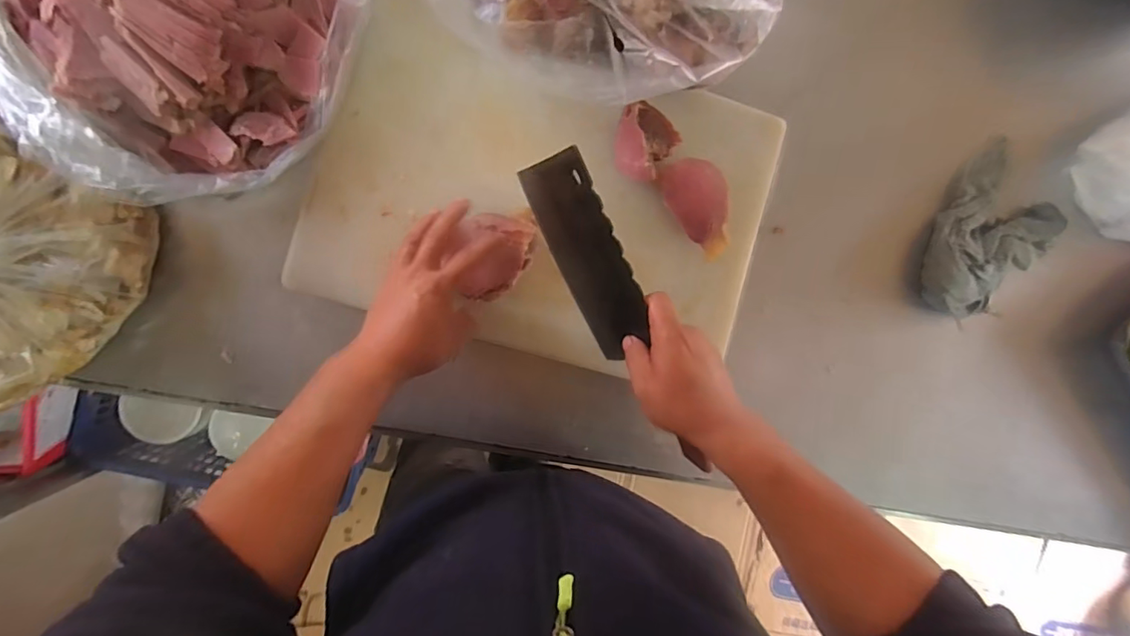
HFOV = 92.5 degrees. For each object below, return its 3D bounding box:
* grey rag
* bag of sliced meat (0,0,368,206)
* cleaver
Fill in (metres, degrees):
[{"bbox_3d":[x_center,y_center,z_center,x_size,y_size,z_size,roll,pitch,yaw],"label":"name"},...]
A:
[{"bbox_3d":[0.498,-0.095,0.637,0.208,0.037,0.138,-44,98,-5],"label":"grey rag"},{"bbox_3d":[-0.331,-0.248,0.450,0.275,0.097,0.294,20,89,-9],"label":"bag of sliced meat"},{"bbox_3d":[0.052,-0.002,0.491,0.023,0.085,0.303,-33,102,-34],"label":"cleaver"}]

